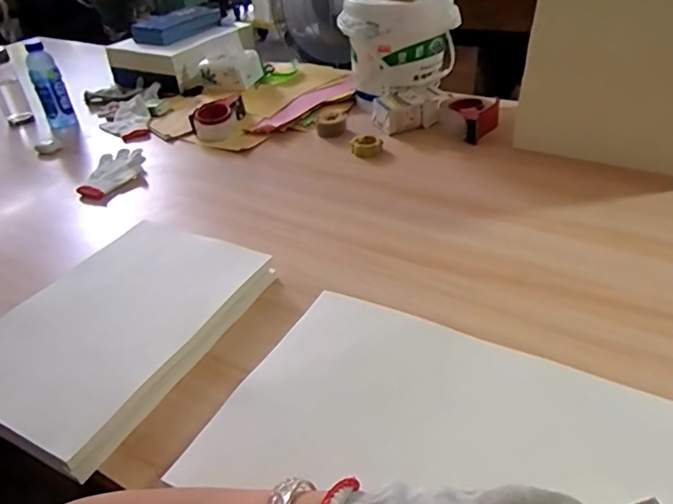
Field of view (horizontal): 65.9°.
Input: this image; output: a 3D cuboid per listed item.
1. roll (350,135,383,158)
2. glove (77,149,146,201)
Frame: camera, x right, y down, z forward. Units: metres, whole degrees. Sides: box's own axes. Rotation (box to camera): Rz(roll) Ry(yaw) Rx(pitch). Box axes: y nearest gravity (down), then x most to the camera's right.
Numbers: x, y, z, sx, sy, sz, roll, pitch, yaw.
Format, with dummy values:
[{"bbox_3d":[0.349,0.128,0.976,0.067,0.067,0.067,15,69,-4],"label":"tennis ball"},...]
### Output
[{"bbox_3d":[0.065,-0.229,1.120,0.067,0.025,0.067,-3,39,2],"label":"roll"},{"bbox_3d":[-0.460,-0.168,1.090,0.093,0.029,0.179,0,39,6],"label":"glove"}]

